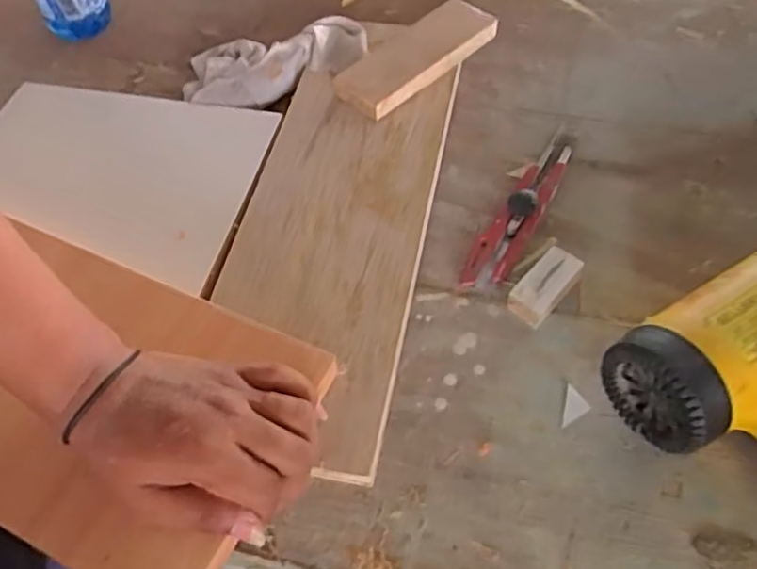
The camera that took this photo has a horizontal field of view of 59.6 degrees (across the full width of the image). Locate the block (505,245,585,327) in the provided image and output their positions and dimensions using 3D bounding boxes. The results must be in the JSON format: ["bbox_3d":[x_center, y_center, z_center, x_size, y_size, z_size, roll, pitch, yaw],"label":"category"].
[{"bbox_3d":[0.115,0.001,0.455,0.027,0.020,0.057,33,63,23],"label":"block"}]

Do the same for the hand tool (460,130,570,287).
[{"bbox_3d":[0.111,-0.062,0.497,0.031,0.023,0.165,26,60,20],"label":"hand tool"}]

